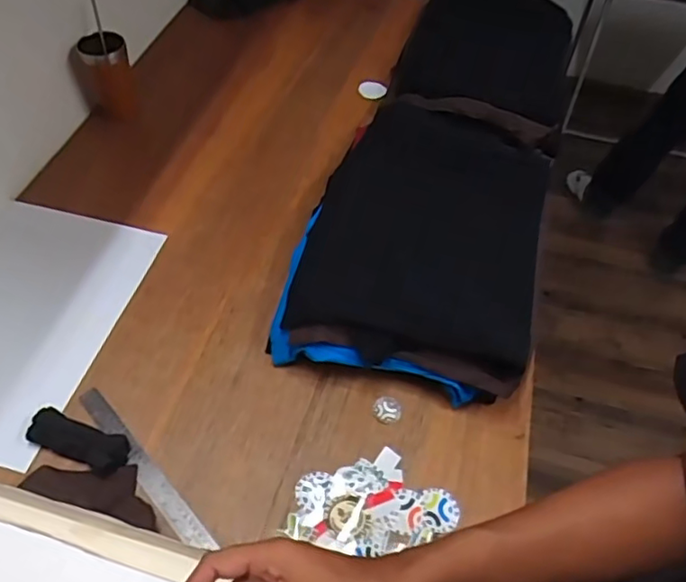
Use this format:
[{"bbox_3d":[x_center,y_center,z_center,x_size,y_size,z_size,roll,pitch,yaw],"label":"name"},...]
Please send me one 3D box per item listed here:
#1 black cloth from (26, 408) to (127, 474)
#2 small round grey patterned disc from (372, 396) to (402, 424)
[{"bbox_3d":[-0.333,0.188,0.747,0.127,0.028,0.048,18,53,10],"label":"black cloth"},{"bbox_3d":[0.060,0.162,0.808,0.039,0.004,0.038,2,52,-2],"label":"small round grey patterned disc"}]

